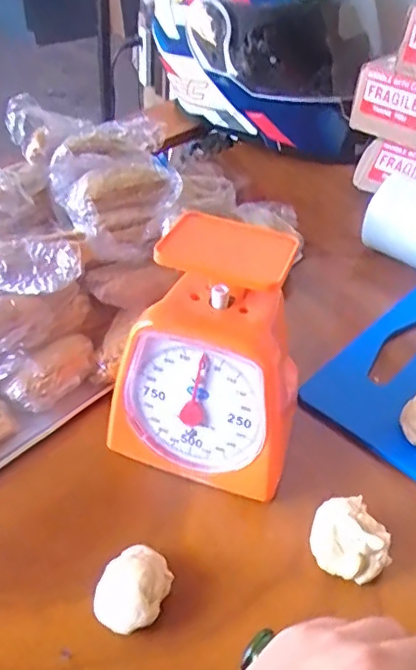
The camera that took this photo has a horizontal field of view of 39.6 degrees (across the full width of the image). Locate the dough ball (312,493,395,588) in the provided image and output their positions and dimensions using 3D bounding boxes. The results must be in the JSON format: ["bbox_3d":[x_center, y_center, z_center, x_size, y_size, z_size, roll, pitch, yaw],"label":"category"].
[{"bbox_3d":[0.087,0.124,0.352,0.045,0.031,0.038,10,43,8],"label":"dough ball"}]

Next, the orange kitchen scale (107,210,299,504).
[{"bbox_3d":[0.003,0.012,0.380,0.111,0.150,0.094,15,44,13],"label":"orange kitchen scale"}]

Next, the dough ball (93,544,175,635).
[{"bbox_3d":[-0.042,0.143,0.328,0.037,0.021,0.046,17,44,15],"label":"dough ball"}]

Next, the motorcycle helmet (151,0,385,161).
[{"bbox_3d":[0.073,-0.427,0.791,0.274,0.239,0.266,2,42,-1],"label":"motorcycle helmet"}]

